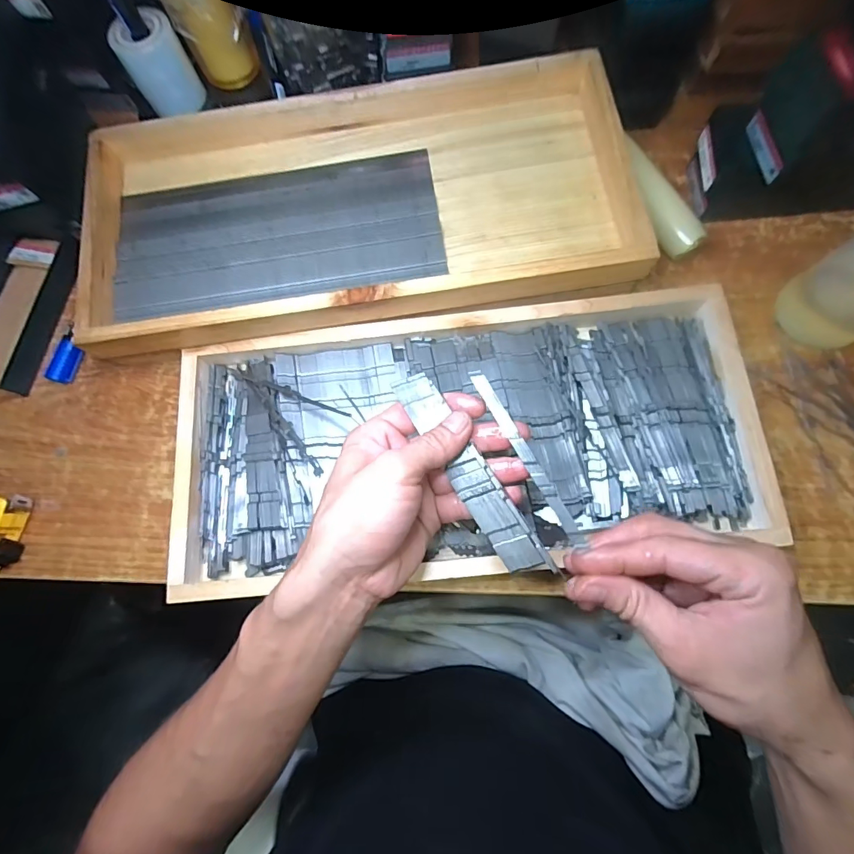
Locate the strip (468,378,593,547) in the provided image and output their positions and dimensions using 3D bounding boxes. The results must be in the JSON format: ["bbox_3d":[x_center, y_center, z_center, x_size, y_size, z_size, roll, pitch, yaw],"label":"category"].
[{"bbox_3d":[0.059,0.017,0.272,0.008,0.005,0.114,-28,75,-6],"label":"strip"}]

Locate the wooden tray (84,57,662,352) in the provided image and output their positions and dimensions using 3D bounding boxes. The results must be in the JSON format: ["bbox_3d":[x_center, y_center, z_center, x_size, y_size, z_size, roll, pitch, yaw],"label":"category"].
[{"bbox_3d":[-0.058,-0.180,0.366,0.420,0.049,0.206,-9,77,-1],"label":"wooden tray"}]

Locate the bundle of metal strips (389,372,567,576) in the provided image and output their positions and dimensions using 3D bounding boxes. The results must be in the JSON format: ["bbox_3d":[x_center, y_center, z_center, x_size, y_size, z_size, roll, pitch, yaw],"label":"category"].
[{"bbox_3d":[0.027,0.028,0.285,0.024,0.012,0.147,-31,74,-6],"label":"bundle of metal strips"}]

